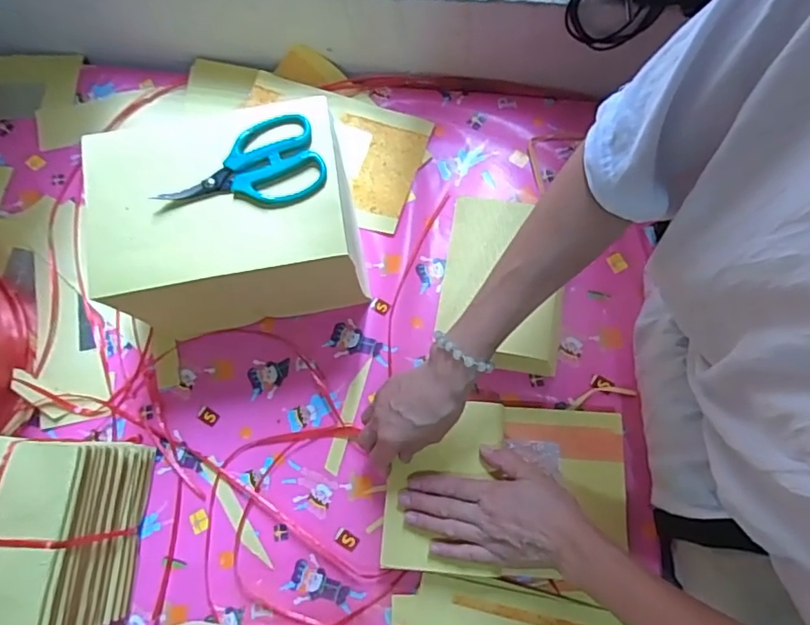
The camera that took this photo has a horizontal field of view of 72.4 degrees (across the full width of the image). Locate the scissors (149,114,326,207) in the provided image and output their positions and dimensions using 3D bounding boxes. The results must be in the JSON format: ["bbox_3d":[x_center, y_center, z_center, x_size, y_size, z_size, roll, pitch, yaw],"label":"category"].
[{"bbox_3d":[-0.147,-0.131,0.495,0.143,0.016,0.081,-9,72,-1],"label":"scissors"}]

